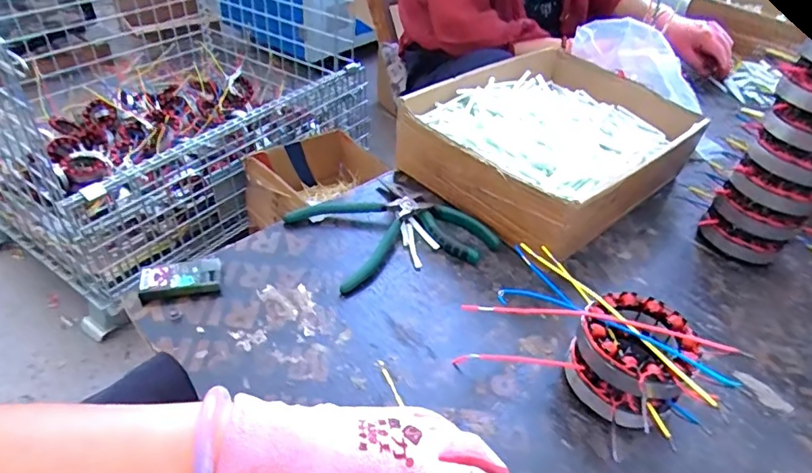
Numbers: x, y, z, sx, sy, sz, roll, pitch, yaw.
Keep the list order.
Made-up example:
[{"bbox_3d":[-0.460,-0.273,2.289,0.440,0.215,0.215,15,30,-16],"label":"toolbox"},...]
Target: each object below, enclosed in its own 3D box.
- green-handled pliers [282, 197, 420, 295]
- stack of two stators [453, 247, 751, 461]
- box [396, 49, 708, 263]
[{"bbox_3d":[-0.044,-0.013,0.542,0.126,0.024,0.122,-24,49,-30],"label":"green-handled pliers"},{"bbox_3d":[0.153,0.077,0.432,0.190,0.064,0.138,25,44,21],"label":"stack of two stators"},{"bbox_3d":[0.192,-0.124,0.642,0.352,0.086,0.244,-29,51,-34],"label":"box"}]

